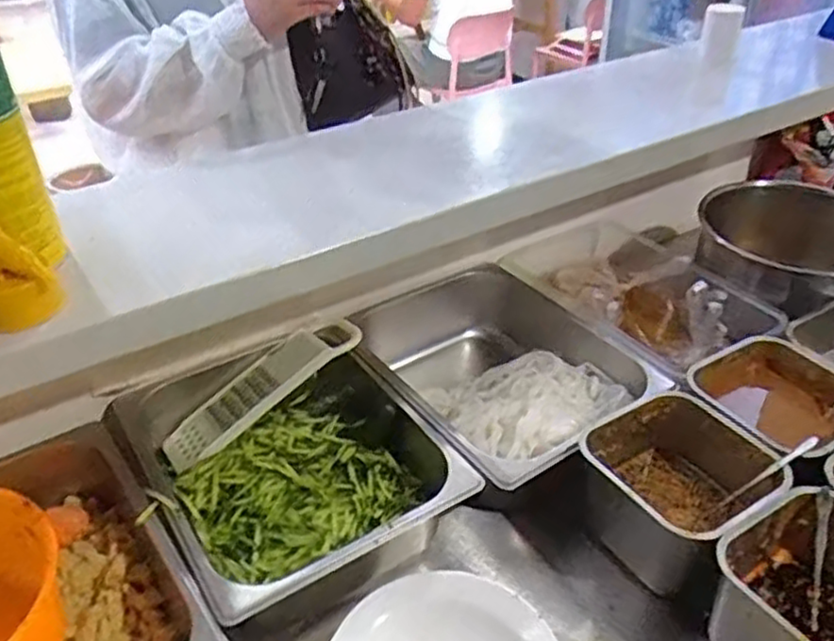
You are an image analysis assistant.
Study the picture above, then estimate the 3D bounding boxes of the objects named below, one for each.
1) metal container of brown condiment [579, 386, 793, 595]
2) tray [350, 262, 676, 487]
[{"bbox_3d":[0.251,0.163,0.709,0.162,0.095,0.157,-26,42,-32],"label":"metal container of brown condiment"},{"bbox_3d":[0.100,0.076,0.868,0.273,0.120,0.327,-23,40,-28],"label":"tray"}]

